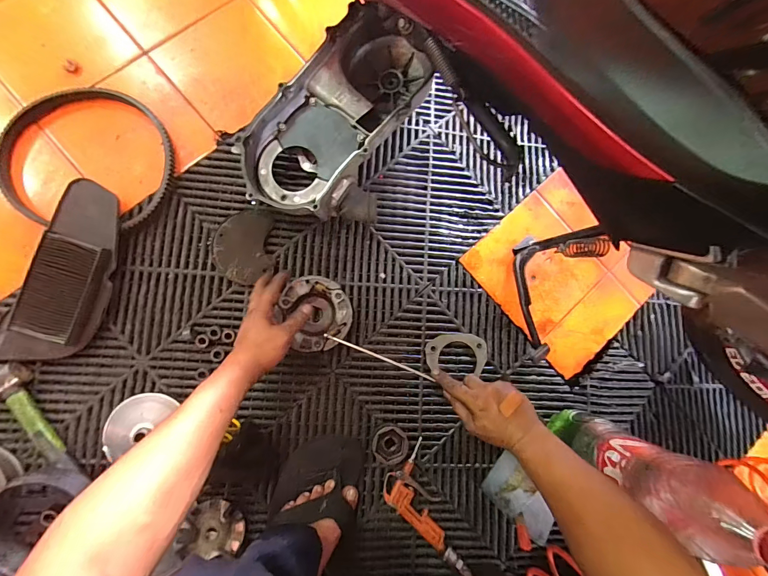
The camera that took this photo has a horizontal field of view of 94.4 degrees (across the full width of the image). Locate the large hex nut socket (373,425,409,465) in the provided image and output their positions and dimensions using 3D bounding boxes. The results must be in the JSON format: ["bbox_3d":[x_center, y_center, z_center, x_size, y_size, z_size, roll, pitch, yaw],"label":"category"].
[{"bbox_3d":[0.008,0.236,0.543,0.051,0.042,0.054,-19,85,-8],"label":"large hex nut socket"}]

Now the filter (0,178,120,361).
[{"bbox_3d":[-0.453,-0.017,0.513,0.114,0.047,0.270,20,81,-4],"label":"filter"}]

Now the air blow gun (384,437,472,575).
[{"bbox_3d":[0.053,0.338,0.530,0.078,0.045,0.187,-18,85,-8],"label":"air blow gun"}]

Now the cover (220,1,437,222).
[{"bbox_3d":[-0.072,-0.269,0.568,0.231,0.095,0.350,26,81,-3],"label":"cover"}]

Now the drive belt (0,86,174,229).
[{"bbox_3d":[-0.449,-0.207,0.543,0.239,0.022,0.227,1,83,-6],"label":"drive belt"}]

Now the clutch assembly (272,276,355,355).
[{"bbox_3d":[-0.107,0.042,0.558,0.110,0.043,0.108,1,83,-6],"label":"clutch assembly"}]

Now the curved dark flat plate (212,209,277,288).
[{"bbox_3d":[-0.220,-0.065,0.560,0.087,0.019,0.115,-3,83,-7],"label":"curved dark flat plate"}]

